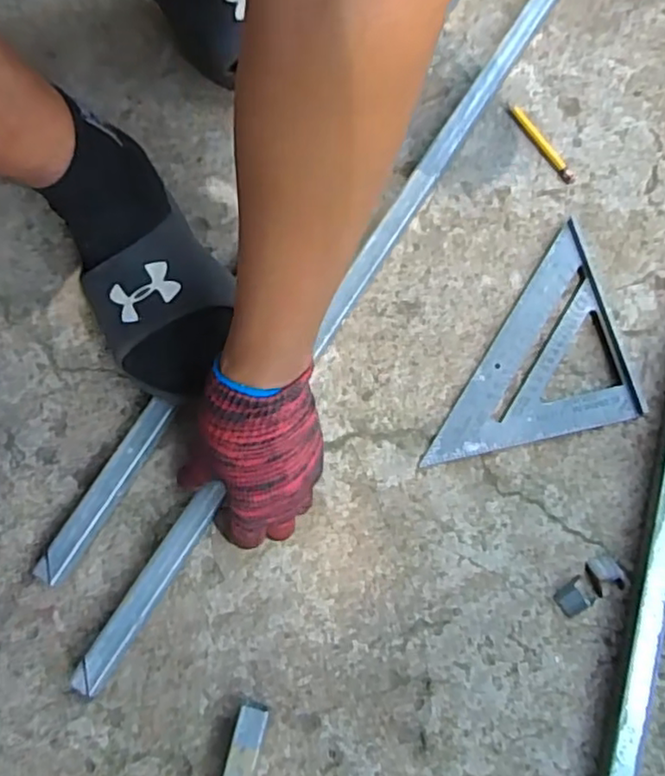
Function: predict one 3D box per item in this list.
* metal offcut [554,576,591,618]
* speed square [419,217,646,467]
[{"bbox_3d":[0.178,0.154,0.473,0.025,0.008,0.019,-35,75,-8],"label":"metal offcut"},{"bbox_3d":[0.146,-0.037,0.532,0.167,0.016,0.166,-12,73,-2],"label":"speed square"}]

